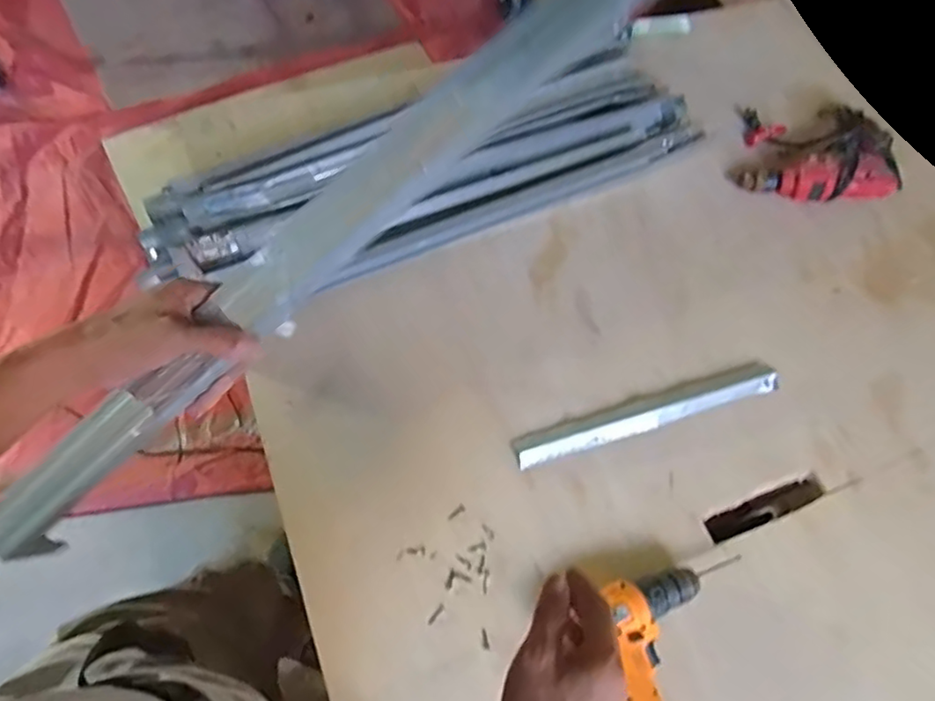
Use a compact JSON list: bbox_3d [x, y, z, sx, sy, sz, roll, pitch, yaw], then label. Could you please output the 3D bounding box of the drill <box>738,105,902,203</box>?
[{"bbox_3d":[0.587,-0.351,1.031,0.257,0.071,0.233,0,64,-3],"label":"drill"}]

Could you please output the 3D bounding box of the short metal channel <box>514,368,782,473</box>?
[{"bbox_3d":[0.253,0.089,0.831,0.385,0.014,0.034,-15,66,-10],"label":"short metal channel"}]

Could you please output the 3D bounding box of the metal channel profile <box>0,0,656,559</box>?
[{"bbox_3d":[-0.141,-0.064,0.490,0.705,0.029,0.055,-39,70,8],"label":"metal channel profile"}]

